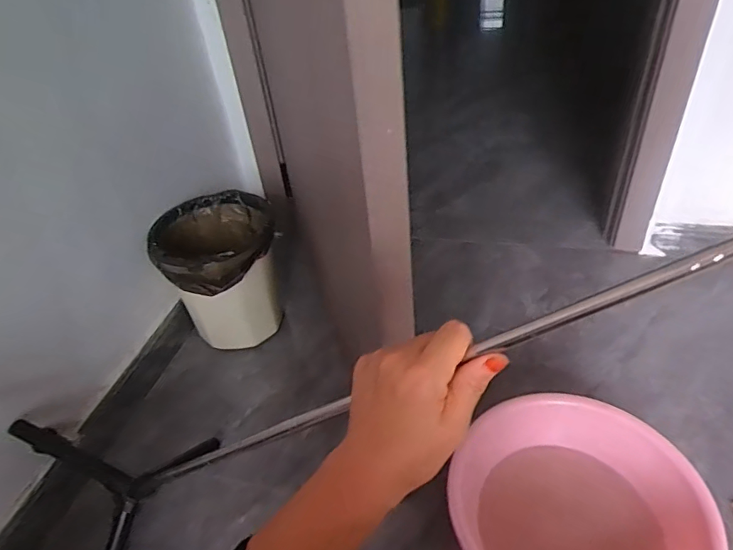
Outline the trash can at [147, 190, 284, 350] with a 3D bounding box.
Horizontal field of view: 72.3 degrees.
[{"bbox_3d":[-0.314,0.009,1.133,0.251,0.284,0.277,-23,42,-19],"label":"trash can"}]

